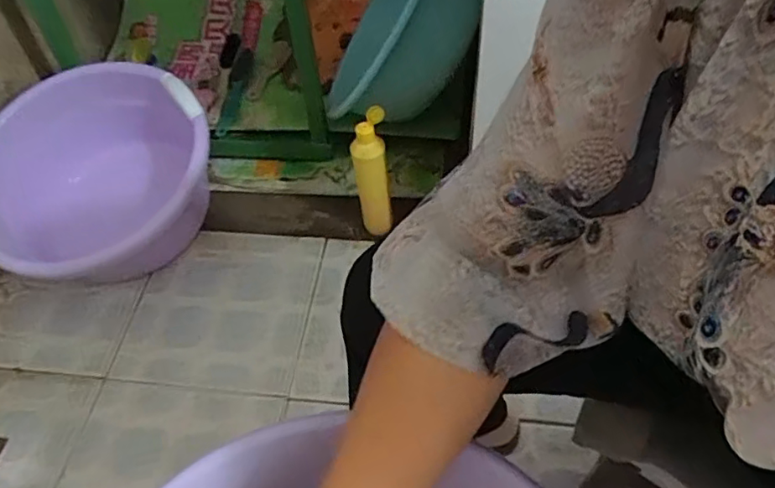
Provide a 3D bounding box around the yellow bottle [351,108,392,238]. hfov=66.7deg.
[{"bbox_3d":[-0.024,-0.113,0.945,0.055,0.221,0.050,-8,52,-1],"label":"yellow bottle"}]

